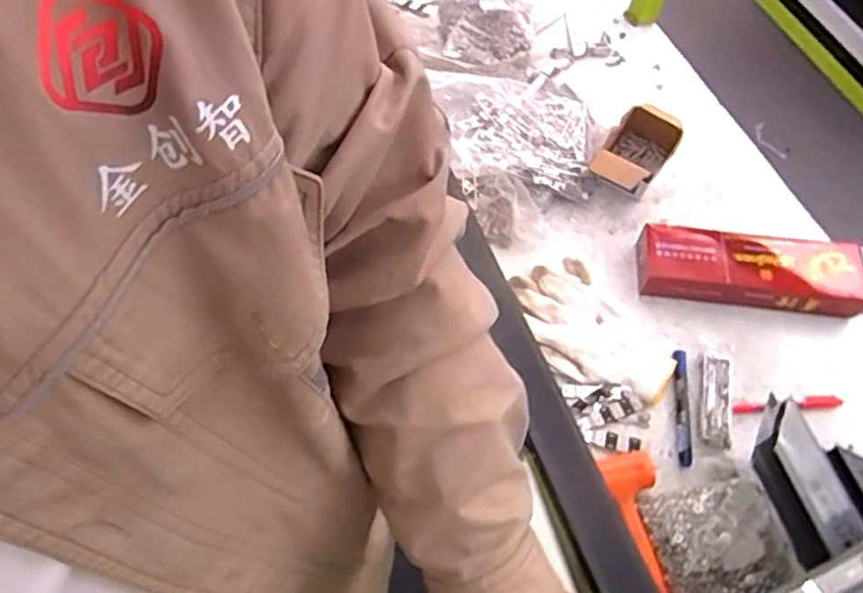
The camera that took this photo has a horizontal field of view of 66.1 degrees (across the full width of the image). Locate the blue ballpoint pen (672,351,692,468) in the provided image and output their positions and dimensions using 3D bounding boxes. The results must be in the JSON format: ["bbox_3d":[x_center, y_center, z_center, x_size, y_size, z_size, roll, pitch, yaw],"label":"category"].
[{"bbox_3d":[0.305,0.135,0.808,0.017,0.015,0.143,8,60,2],"label":"blue ballpoint pen"}]

